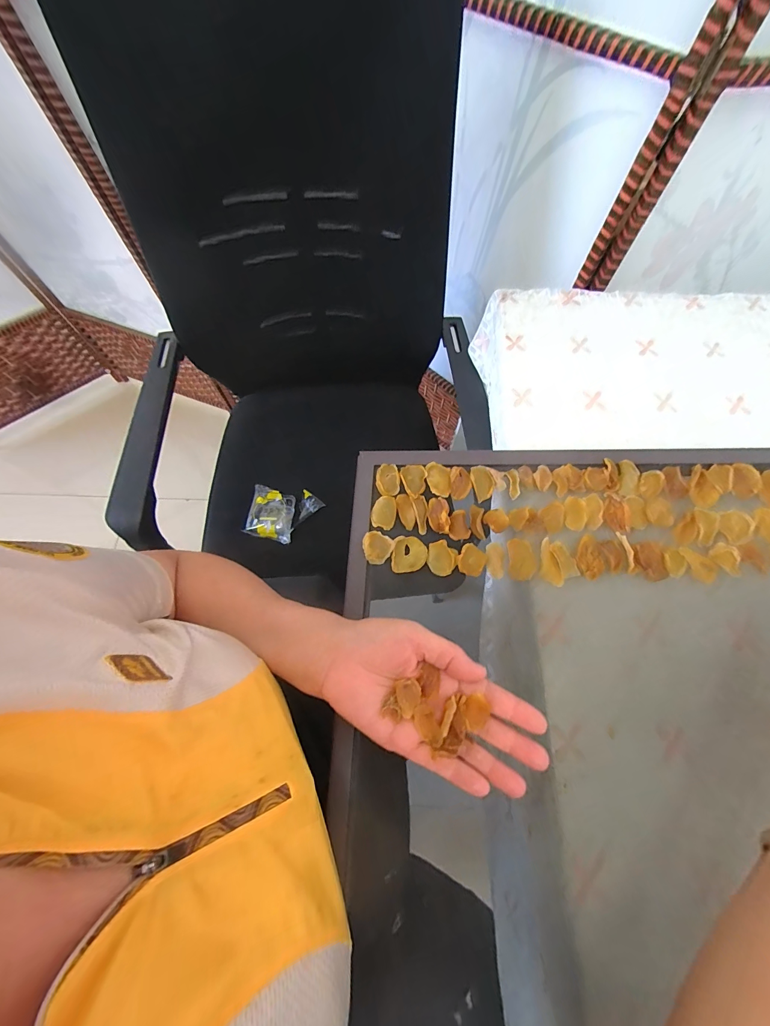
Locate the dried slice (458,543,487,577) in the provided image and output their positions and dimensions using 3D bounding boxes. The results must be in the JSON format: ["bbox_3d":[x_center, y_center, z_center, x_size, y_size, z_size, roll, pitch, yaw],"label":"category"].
[{"bbox_3d":[0.083,0.045,0.348,0.025,0.004,0.029,27,70,11],"label":"dried slice"}]

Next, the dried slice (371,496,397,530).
[{"bbox_3d":[-0.001,-0.001,0.364,0.024,0.008,0.033,15,68,6],"label":"dried slice"}]

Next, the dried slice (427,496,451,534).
[{"bbox_3d":[0.053,0.002,0.360,0.019,0.012,0.036,-4,67,-1],"label":"dried slice"}]

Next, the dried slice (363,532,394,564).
[{"bbox_3d":[-0.008,0.033,0.352,0.029,0.006,0.030,0,67,0],"label":"dried slice"}]

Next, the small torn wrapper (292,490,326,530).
[{"bbox_3d":[-0.139,-0.005,0.678,0.042,0.020,0.076,7,67,3],"label":"small torn wrapper"}]

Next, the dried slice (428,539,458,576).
[{"bbox_3d":[0.055,0.043,0.348,0.026,0.004,0.033,5,67,2],"label":"dried slice"}]

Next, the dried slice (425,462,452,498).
[{"bbox_3d":[0.055,-0.033,0.370,0.023,0.011,0.037,-2,67,-1],"label":"dried slice"}]

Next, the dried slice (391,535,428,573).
[{"bbox_3d":[0.024,0.040,0.353,0.034,0.004,0.035,0,67,0],"label":"dried slice"}]

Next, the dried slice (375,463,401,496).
[{"bbox_3d":[0.003,-0.034,0.377,0.024,0.004,0.036,-3,67,-1],"label":"dried slice"}]

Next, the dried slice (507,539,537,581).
[{"bbox_3d":[0.129,0.044,0.343,0.024,0.004,0.039,6,67,3],"label":"dried slice"}]

